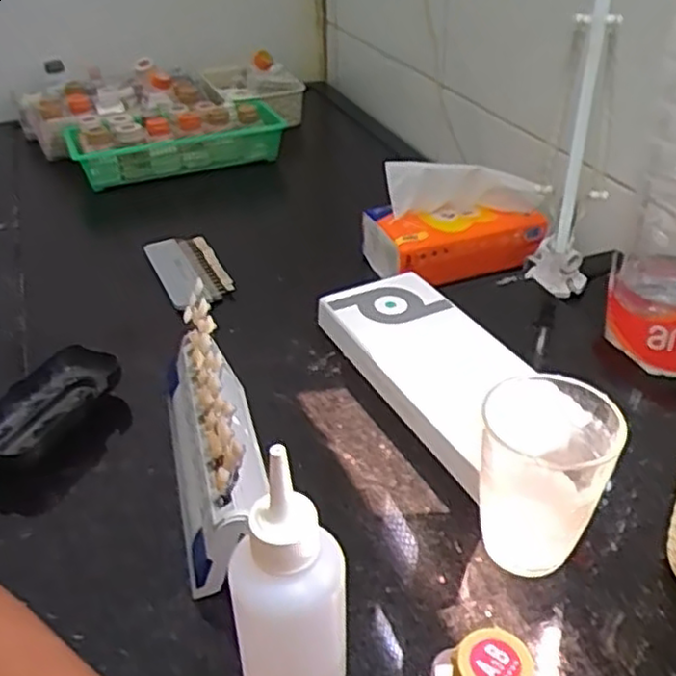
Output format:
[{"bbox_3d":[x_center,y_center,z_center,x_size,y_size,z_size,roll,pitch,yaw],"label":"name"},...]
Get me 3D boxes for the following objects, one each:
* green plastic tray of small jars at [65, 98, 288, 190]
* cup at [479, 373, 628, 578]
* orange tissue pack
[{"bbox_3d":[-0.234,-0.286,1.036,0.284,0.080,0.141,-17,38,-20],"label":"green plastic tray of small jars"},{"bbox_3d":[0.106,0.075,0.377,0.066,0.096,0.059,8,35,10],"label":"cup"},{"bbox_3d":[0.128,-0.123,0.753,0.184,0.104,0.089,-8,36,-9],"label":"orange tissue pack"}]

